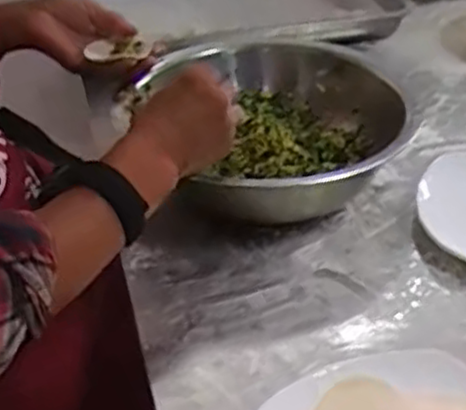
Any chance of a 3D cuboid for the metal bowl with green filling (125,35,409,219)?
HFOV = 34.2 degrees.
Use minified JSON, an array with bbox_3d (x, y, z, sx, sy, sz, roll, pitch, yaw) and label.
[{"bbox_3d":[0.034,-0.061,0.730,0.252,0.093,0.247,2,36,5],"label":"metal bowl with green filling"}]

